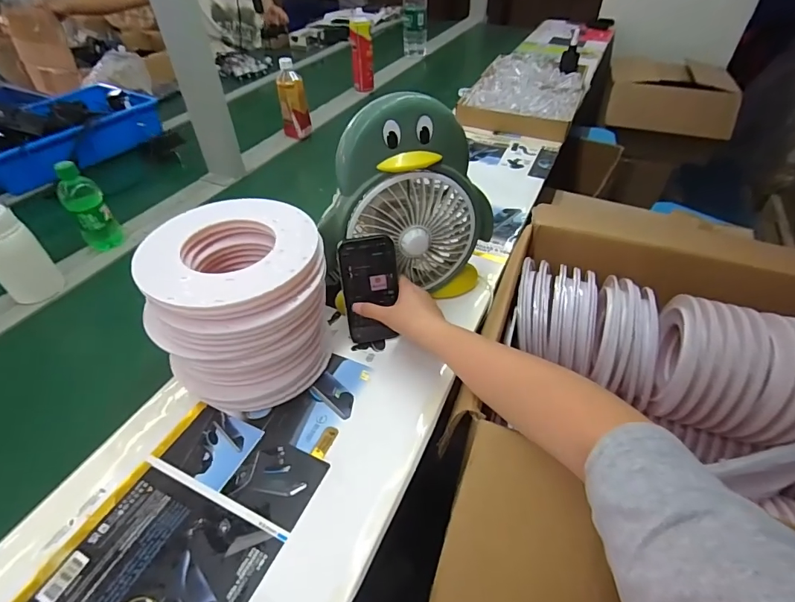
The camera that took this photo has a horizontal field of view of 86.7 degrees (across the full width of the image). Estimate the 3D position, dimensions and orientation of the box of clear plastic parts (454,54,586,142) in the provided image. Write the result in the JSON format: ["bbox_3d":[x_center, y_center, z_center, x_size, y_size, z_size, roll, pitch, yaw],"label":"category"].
[{"bbox_3d":[0.405,-0.646,1.299,0.308,0.089,0.589,16,46,16],"label":"box of clear plastic parts"}]

